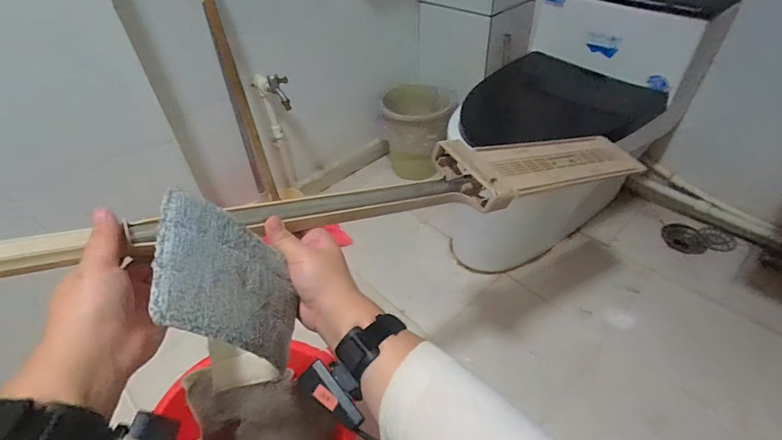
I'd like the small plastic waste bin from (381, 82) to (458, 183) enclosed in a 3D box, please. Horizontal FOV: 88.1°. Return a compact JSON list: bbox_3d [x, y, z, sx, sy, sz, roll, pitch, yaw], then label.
[{"bbox_3d":[0.089,-0.307,1.397,0.224,0.267,0.291,9,39,12],"label":"small plastic waste bin"}]

